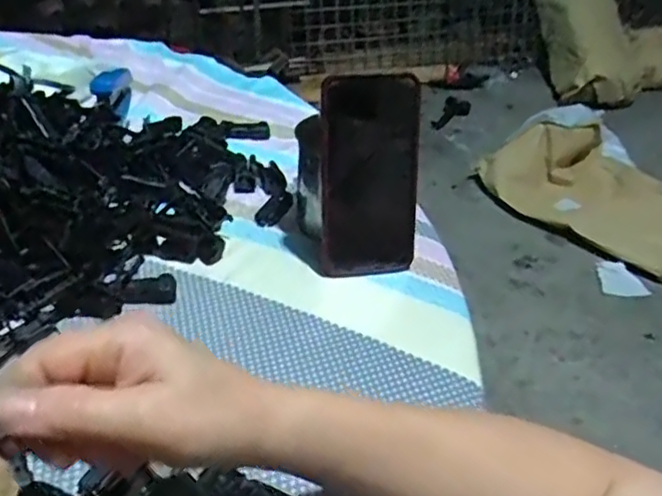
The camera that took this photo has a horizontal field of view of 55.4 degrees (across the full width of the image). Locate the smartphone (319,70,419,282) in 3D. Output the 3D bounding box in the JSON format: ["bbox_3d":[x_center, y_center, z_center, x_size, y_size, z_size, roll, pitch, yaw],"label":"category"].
[{"bbox_3d":[0.031,-0.054,0.496,0.075,0.161,0.015,0,26,-3],"label":"smartphone"}]

